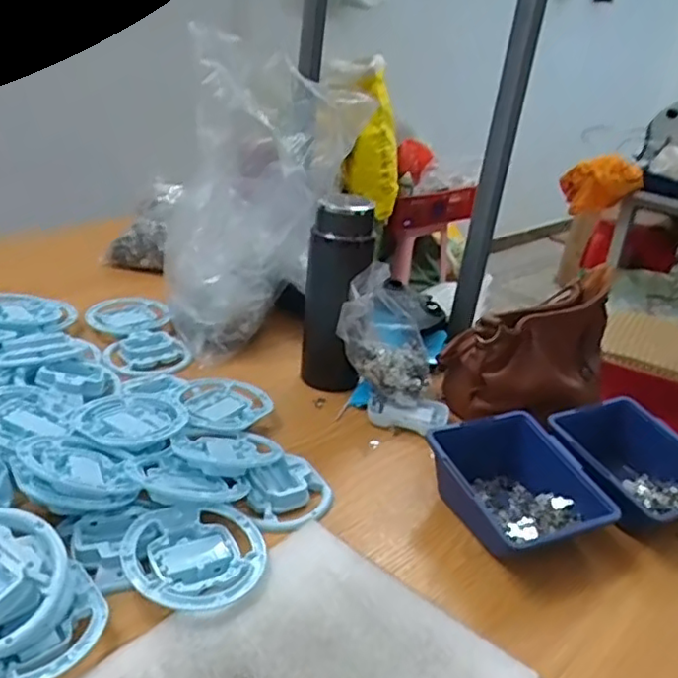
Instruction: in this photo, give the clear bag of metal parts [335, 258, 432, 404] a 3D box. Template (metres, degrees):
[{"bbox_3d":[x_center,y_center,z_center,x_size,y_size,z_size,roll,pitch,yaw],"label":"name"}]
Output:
[{"bbox_3d":[0.059,-0.011,0.731,0.102,0.128,0.107,11,26,9],"label":"clear bag of metal parts"}]

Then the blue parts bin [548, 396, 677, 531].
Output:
[{"bbox_3d":[0.273,0.128,0.619,0.129,0.072,0.142,-9,30,-30],"label":"blue parts bin"}]

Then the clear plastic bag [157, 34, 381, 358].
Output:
[{"bbox_3d":[-0.102,-0.182,0.820,0.224,0.323,0.144,-9,29,-30],"label":"clear plastic bag"}]

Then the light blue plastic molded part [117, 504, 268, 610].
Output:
[{"bbox_3d":[-0.110,0.167,0.489,0.106,0.022,0.094,0,26,-15],"label":"light blue plastic molded part"}]

